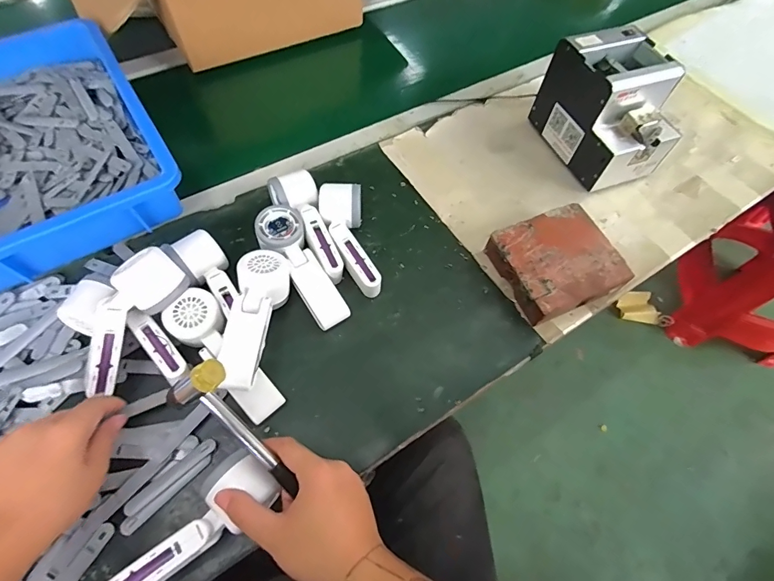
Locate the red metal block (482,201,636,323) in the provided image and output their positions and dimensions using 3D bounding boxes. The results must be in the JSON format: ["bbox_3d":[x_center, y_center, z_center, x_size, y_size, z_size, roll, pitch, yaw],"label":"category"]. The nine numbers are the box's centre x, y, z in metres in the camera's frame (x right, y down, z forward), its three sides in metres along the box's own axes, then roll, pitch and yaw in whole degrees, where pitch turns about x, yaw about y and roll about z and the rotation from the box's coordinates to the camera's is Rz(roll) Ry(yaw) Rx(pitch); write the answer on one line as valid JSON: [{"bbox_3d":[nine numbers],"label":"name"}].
[{"bbox_3d":[0.224,-0.038,0.540,0.146,0.037,0.131,-18,64,-13],"label":"red metal block"}]

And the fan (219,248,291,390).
[{"bbox_3d":[-0.150,0.030,0.460,0.054,0.039,0.167,5,62,-1],"label":"fan"}]

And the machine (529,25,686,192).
[{"bbox_3d":[0.342,-0.275,0.619,0.133,0.140,0.183,-16,64,-12],"label":"machine"}]

